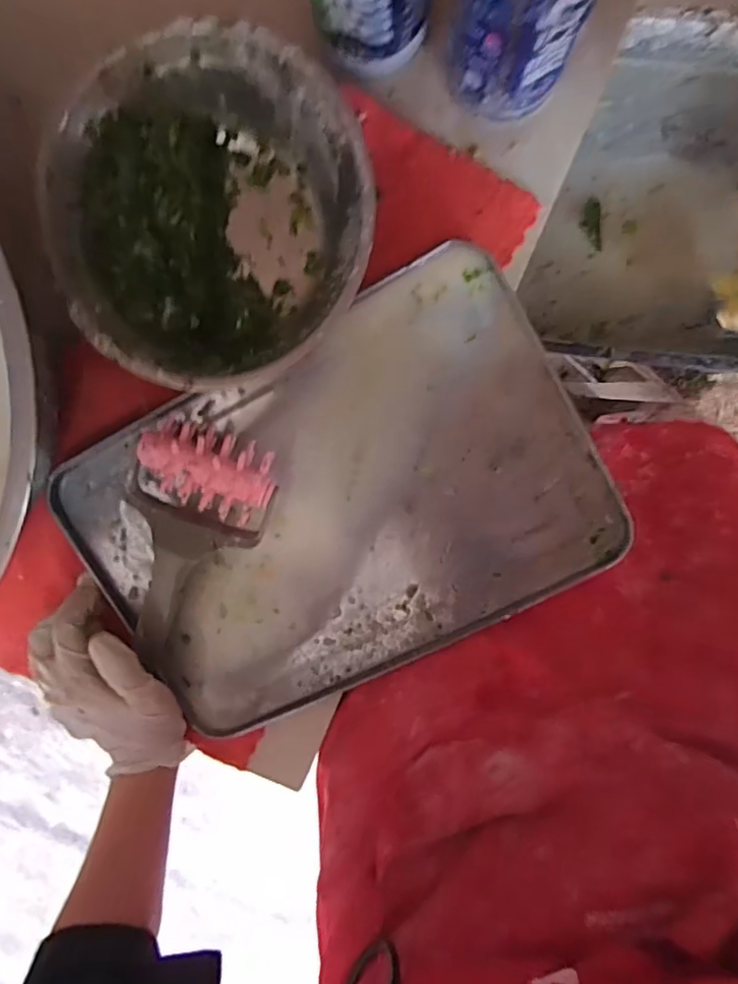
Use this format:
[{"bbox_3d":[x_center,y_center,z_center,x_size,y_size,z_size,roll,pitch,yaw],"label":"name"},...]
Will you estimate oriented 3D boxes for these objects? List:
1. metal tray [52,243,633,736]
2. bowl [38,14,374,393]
[{"bbox_3d":[-0.028,0.017,0.388,0.344,0.044,0.230,-28,95,9],"label":"metal tray"},{"bbox_3d":[-0.091,-0.162,0.353,0.181,0.068,0.169,1,99,5],"label":"bowl"}]

